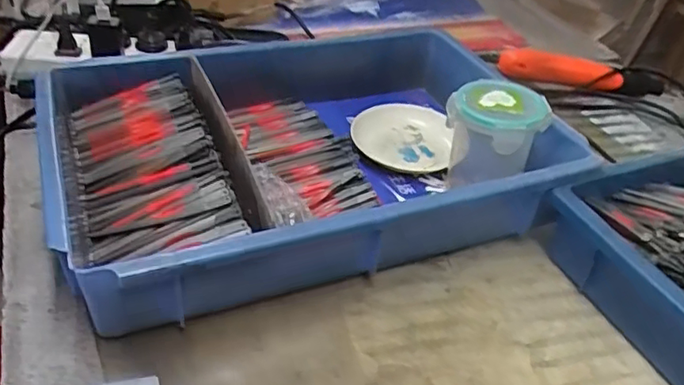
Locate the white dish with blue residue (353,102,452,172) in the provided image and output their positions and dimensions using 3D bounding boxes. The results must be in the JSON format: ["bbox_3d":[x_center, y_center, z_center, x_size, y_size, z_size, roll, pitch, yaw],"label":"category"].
[{"bbox_3d":[0.064,-0.061,0.634,0.103,0.022,0.118,5,39,-2],"label":"white dish with blue residue"}]

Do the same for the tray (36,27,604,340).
[{"bbox_3d":[-0.025,-0.046,0.548,0.433,0.083,0.299,-11,42,-21],"label":"tray"}]

